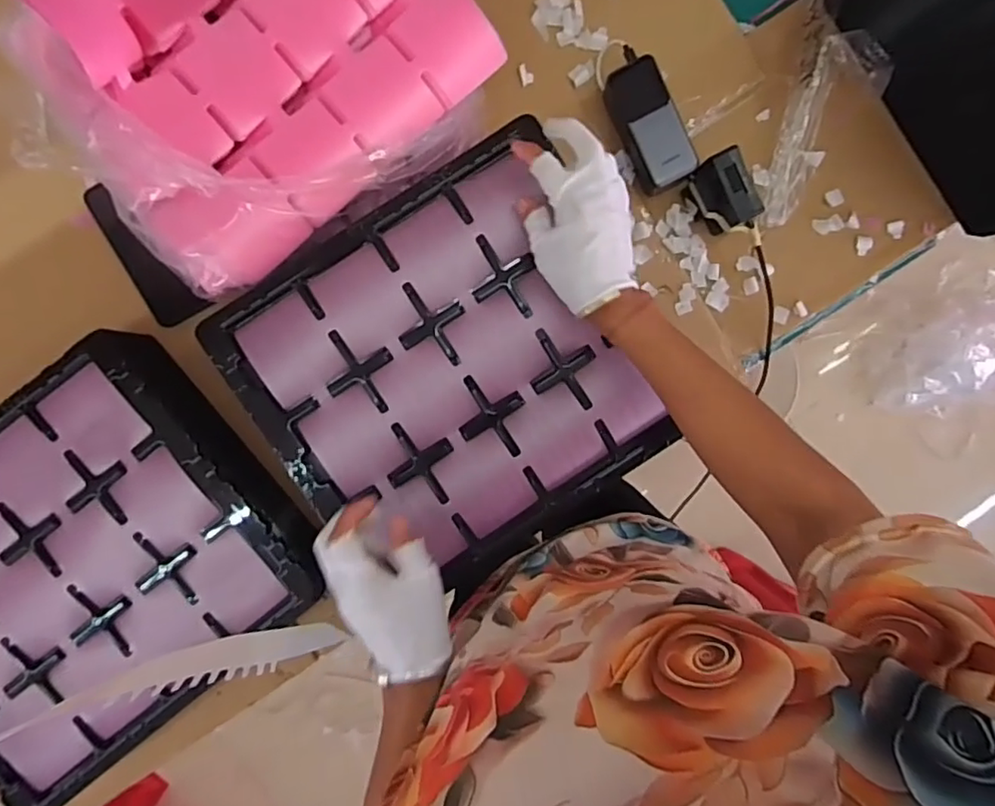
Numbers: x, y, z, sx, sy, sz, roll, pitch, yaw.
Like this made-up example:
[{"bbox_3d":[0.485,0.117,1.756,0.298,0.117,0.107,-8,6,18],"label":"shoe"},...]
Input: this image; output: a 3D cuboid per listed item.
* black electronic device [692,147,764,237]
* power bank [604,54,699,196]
[{"bbox_3d":[0.246,-0.227,0.651,0.042,0.066,0.078,-30,92,-4],"label":"black electronic device"},{"bbox_3d":[0.162,-0.300,0.647,0.053,0.052,0.139,-25,92,-4],"label":"power bank"}]

